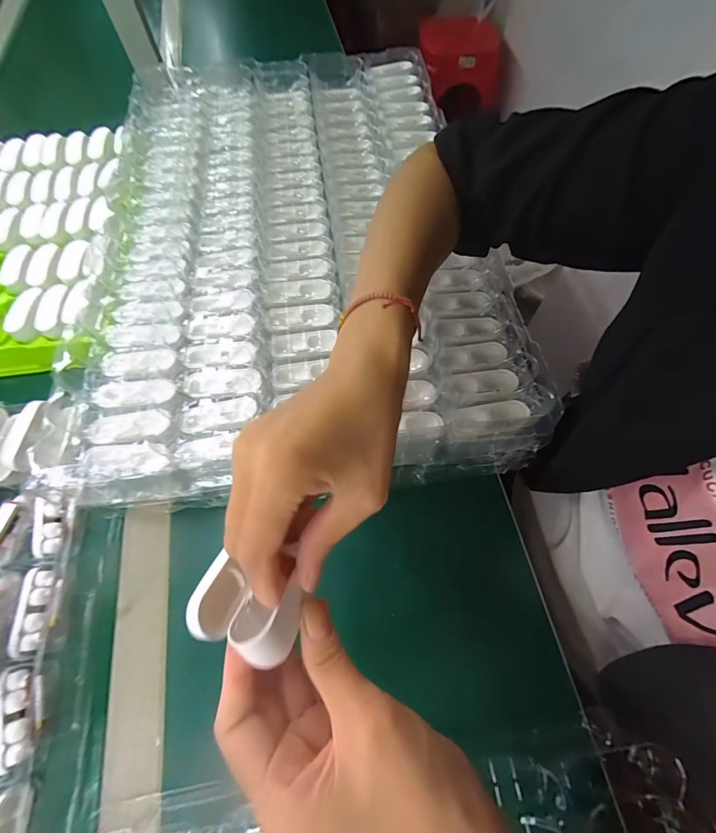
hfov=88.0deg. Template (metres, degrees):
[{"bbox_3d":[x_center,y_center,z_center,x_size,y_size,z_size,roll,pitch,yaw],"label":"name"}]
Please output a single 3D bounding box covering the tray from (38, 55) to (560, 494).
[{"bbox_3d":[-0.075,-0.220,0.411,0.405,0.039,0.608,-8,65,-2],"label":"tray"}]

